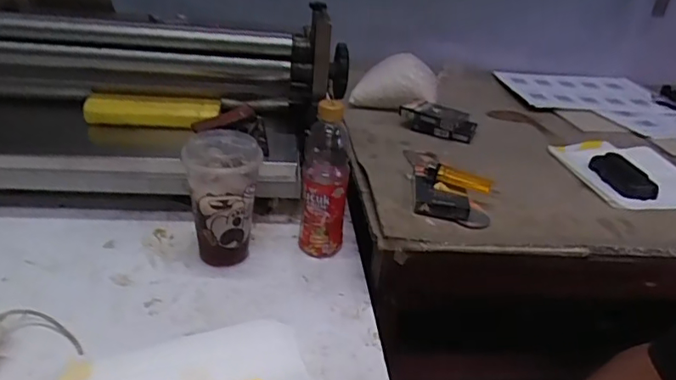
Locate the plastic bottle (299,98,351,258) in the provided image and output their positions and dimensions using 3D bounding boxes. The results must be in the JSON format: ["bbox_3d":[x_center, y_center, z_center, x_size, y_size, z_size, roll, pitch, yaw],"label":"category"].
[{"bbox_3d":[-0.015,-0.015,0.652,0.056,0.196,0.066,6,27,1],"label":"plastic bottle"}]

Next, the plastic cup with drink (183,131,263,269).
[{"bbox_3d":[-0.135,0.011,0.625,0.083,0.154,0.091,1,28,-9],"label":"plastic cup with drink"}]

